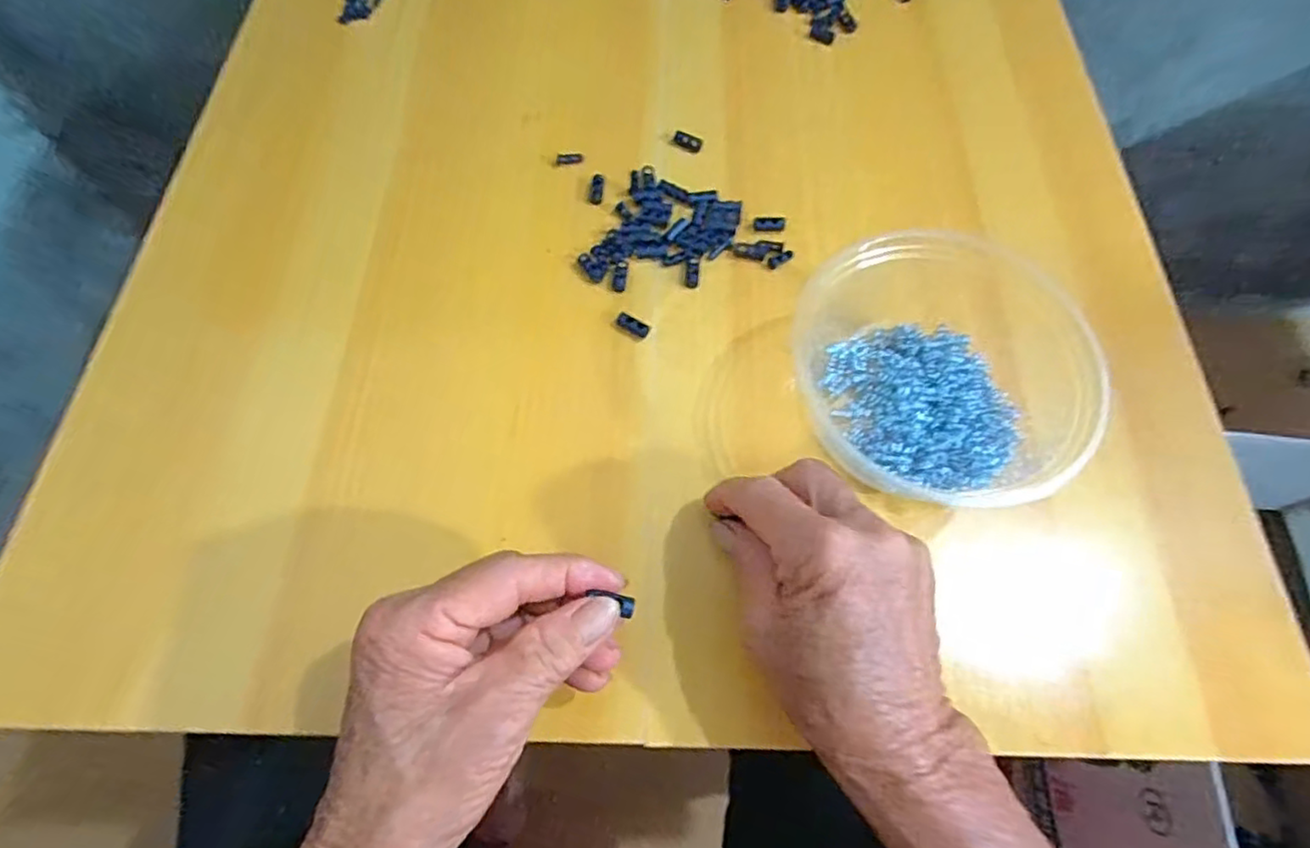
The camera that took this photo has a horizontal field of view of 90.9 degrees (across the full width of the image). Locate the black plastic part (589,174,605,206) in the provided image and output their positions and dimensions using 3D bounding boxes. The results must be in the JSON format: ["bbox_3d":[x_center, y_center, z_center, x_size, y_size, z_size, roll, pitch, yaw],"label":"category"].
[{"bbox_3d":[-0.035,-0.142,0.391,0.008,0.004,0.022,3,67,0],"label":"black plastic part"}]

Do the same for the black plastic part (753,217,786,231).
[{"bbox_3d":[0.068,-0.119,0.384,0.019,0.004,0.009,0,67,-1],"label":"black plastic part"}]

